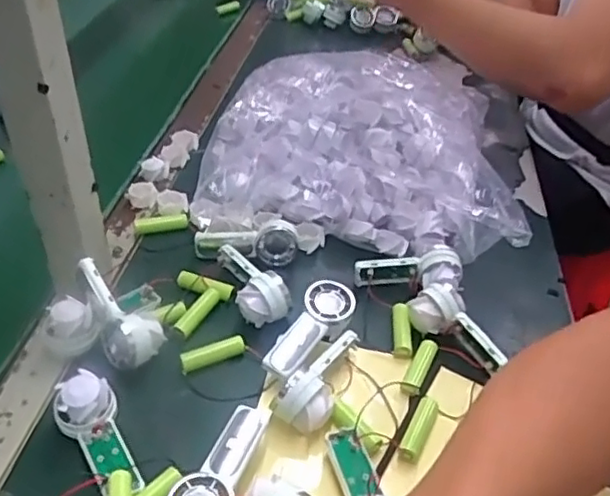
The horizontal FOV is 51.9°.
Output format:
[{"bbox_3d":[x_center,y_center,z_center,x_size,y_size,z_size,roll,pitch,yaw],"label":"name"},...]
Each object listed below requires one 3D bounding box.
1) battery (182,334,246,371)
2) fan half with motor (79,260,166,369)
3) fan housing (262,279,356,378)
[{"bbox_3d":[-0.072,0.082,0.489,0.050,0.011,0.015,-17,45,-22],"label":"battery"},{"bbox_3d":[-0.146,0.047,0.487,0.044,0.033,0.093,-30,75,-32],"label":"fan half with motor"},{"bbox_3d":[0.007,0.068,0.492,0.038,0.037,0.089,20,44,18],"label":"fan housing"}]

